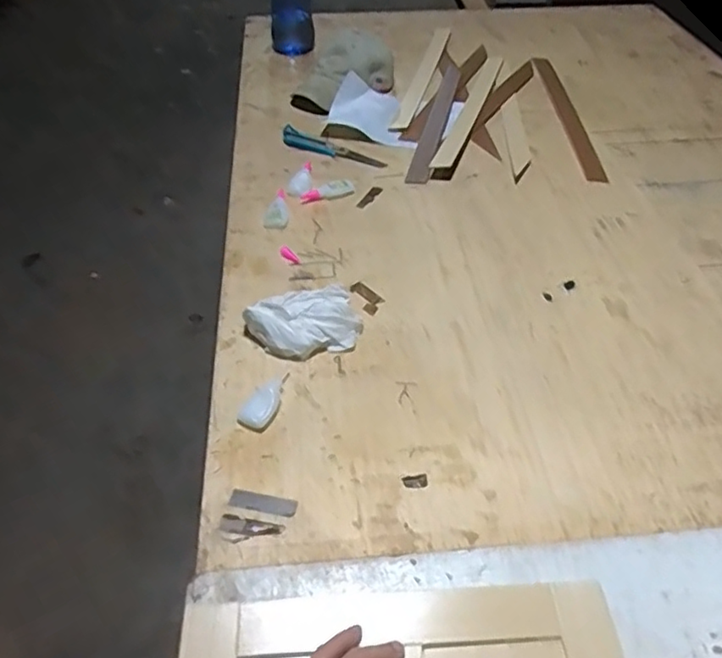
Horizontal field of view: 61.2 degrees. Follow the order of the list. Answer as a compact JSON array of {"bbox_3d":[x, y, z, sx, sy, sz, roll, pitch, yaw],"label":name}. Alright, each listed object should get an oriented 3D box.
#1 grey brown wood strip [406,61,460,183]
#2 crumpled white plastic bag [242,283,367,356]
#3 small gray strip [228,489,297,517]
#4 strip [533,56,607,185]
[{"bbox_3d":[0.167,-0.456,1.318,0.043,0.010,0.490,11,47,10],"label":"grey brown wood strip"},{"bbox_3d":[-0.083,-0.014,0.876,0.157,0.049,0.116,-14,48,-13],"label":"crumpled white plastic bag"},{"bbox_3d":[-0.112,0.199,0.696,0.076,0.007,0.025,6,47,6],"label":"small gray strip"},{"bbox_3d":[0.454,-0.481,1.352,0.049,0.009,0.549,0,46,0],"label":"strip"}]

